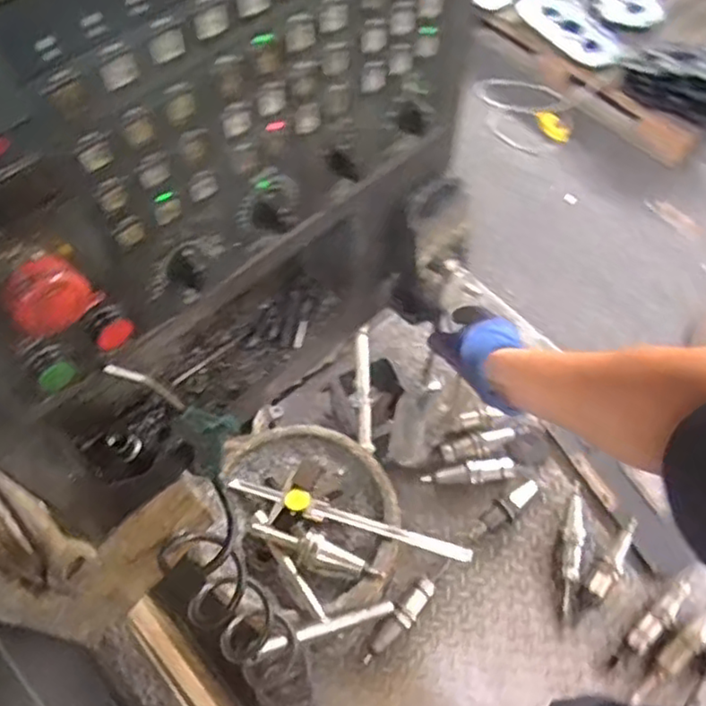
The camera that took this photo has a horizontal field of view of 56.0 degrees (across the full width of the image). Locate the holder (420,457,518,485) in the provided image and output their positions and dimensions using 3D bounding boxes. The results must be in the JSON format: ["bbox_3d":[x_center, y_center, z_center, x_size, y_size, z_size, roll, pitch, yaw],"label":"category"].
[{"bbox_3d":[0.242,0.254,1.381,0.189,0.057,0.045,-8,61,-4],"label":"holder"}]

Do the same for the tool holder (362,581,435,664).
[{"bbox_3d":[0.085,0.507,1.247,0.048,0.042,0.184,37,67,19],"label":"tool holder"}]

